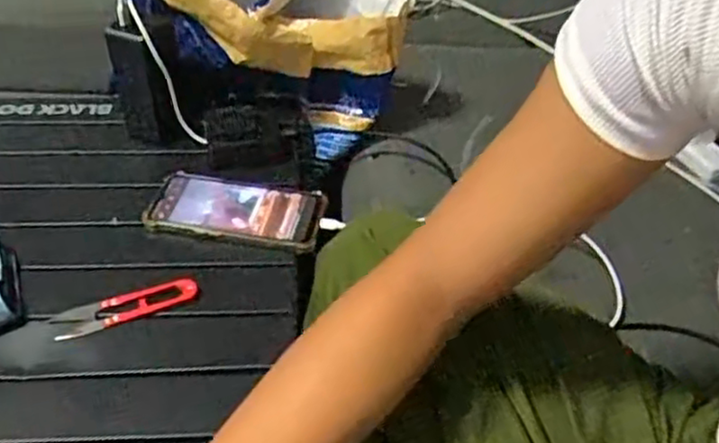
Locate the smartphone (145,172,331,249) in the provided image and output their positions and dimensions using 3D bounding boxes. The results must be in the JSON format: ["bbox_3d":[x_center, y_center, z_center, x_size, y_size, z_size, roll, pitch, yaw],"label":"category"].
[{"bbox_3d":[-0.121,-0.012,0.677,0.168,0.015,0.084,6,42,2],"label":"smartphone"}]

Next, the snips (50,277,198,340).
[{"bbox_3d":[-0.199,0.071,0.585,0.116,0.011,0.030,-14,45,-19],"label":"snips"}]

